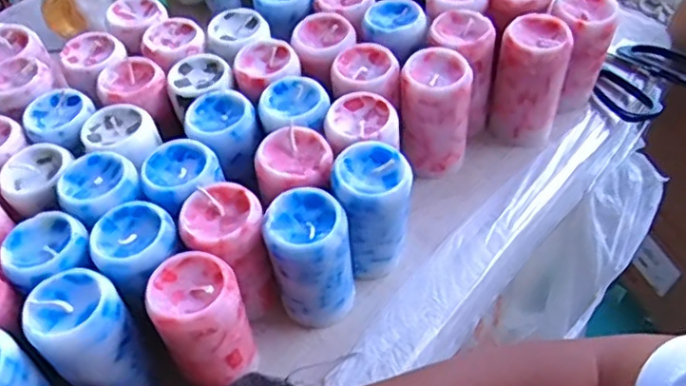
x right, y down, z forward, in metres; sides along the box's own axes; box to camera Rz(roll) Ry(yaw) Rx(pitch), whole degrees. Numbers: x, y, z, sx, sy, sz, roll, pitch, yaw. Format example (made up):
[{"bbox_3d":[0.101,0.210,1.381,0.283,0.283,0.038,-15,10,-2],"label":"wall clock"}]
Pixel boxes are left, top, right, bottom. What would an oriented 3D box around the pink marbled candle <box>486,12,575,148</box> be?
[{"bbox_3d":[0.148,-0.088,0.511,0.050,0.096,0.045,17,54,16],"label":"pink marbled candle"}]

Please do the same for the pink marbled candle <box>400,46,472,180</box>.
[{"bbox_3d":[0.070,-0.060,0.494,0.051,0.091,0.047,2,52,4],"label":"pink marbled candle"}]

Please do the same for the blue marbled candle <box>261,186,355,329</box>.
[{"bbox_3d":[-0.021,0.044,0.416,0.051,0.091,0.052,-17,53,-11],"label":"blue marbled candle"}]

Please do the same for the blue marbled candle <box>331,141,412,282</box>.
[{"bbox_3d":[0.019,0.014,0.435,0.047,0.094,0.046,-8,52,-4],"label":"blue marbled candle"}]

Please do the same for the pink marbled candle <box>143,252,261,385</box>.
[{"bbox_3d":[-0.083,0.079,0.387,0.049,0.085,0.050,-1,52,2],"label":"pink marbled candle"}]

